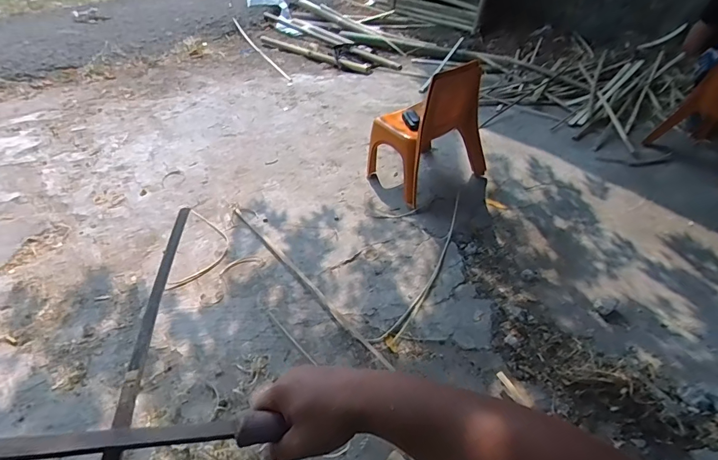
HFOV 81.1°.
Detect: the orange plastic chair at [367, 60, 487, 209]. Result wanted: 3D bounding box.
[{"bbox_3d":[0.243,-0.392,1.574,0.429,0.448,0.316,-28,46,-32],"label":"orange plastic chair"}]

